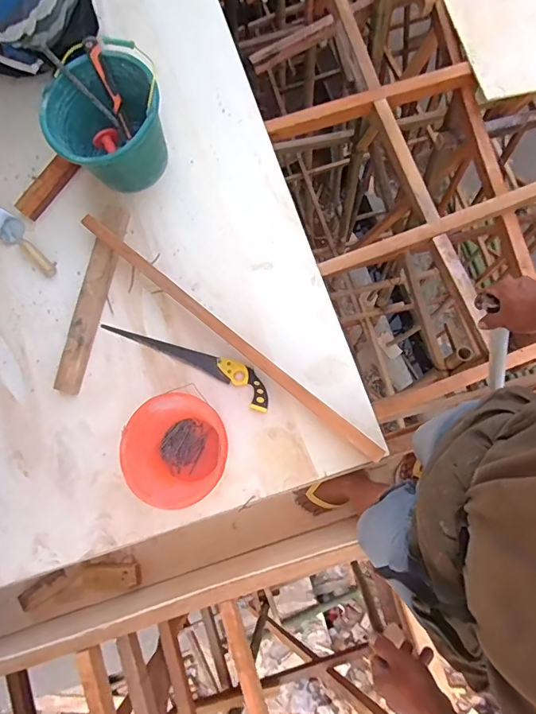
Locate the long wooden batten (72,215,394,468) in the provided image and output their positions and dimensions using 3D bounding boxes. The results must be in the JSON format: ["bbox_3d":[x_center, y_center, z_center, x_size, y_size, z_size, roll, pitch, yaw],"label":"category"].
[{"bbox_3d":[-0.109,-0.066,1.128,0.972,0.039,0.043,39,86,10],"label":"long wooden batten"}]

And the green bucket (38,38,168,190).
[{"bbox_3d":[-0.414,-0.618,1.211,0.295,0.229,0.294,-8,80,3],"label":"green bucket"}]

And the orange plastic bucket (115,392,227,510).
[{"bbox_3d":[-0.209,0.217,1.057,0.222,0.157,0.239,-1,81,5],"label":"orange plastic bucket"}]

